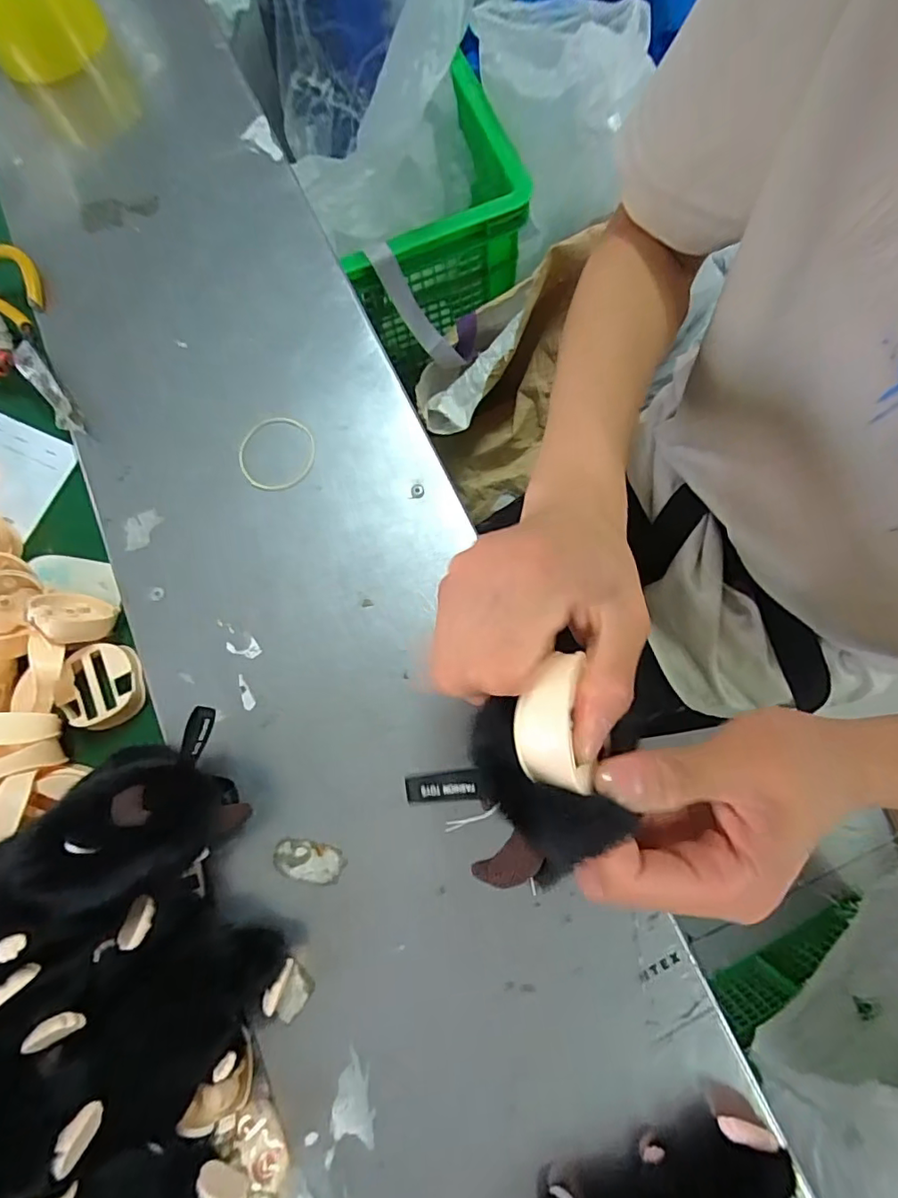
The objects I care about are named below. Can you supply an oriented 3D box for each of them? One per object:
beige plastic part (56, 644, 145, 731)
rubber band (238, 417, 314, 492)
[{"bbox_3d":[-0.234,0.059,0.369,0.052,0.015,0.056,-1,75,4],"label":"beige plastic part"},{"bbox_3d":[-0.122,-0.104,0.382,0.054,0.004,0.056,-1,75,4],"label":"rubber band"}]

